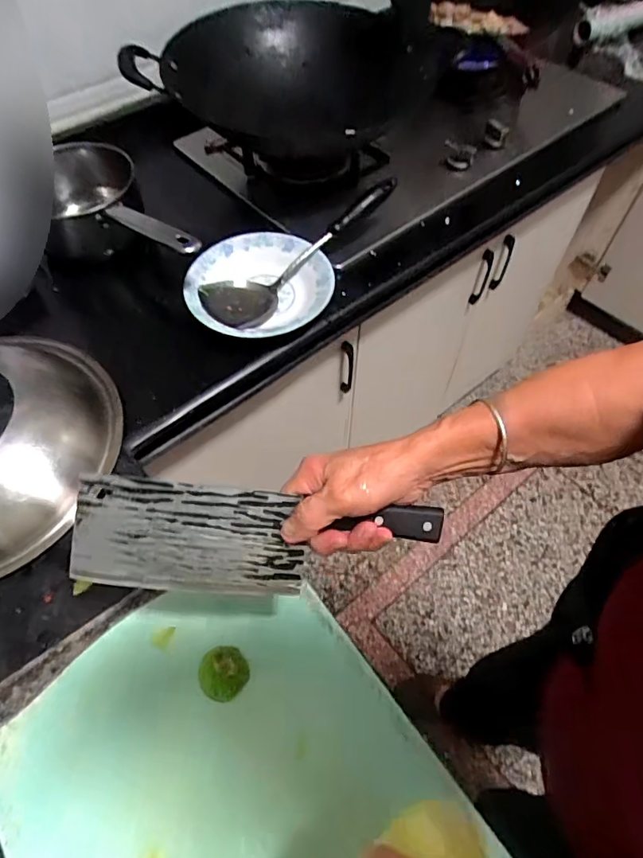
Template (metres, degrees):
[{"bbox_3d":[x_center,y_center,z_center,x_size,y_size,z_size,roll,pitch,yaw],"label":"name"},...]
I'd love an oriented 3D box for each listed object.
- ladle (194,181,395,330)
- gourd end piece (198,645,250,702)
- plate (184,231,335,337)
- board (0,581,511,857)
[{"bbox_3d":[-0.022,-0.242,0.676,0.311,0.053,0.098,-39,67,-4],"label":"ladle"},{"bbox_3d":[-0.087,0.210,0.431,0.041,0.014,0.042,-1,58,1],"label":"gourd end piece"},{"bbox_3d":[-0.084,-0.190,0.674,0.187,0.033,0.187,-1,58,1],"label":"plate"},{"bbox_3d":[-0.057,0.308,0.377,0.295,0.017,0.430,-33,63,-18],"label":"board"}]

